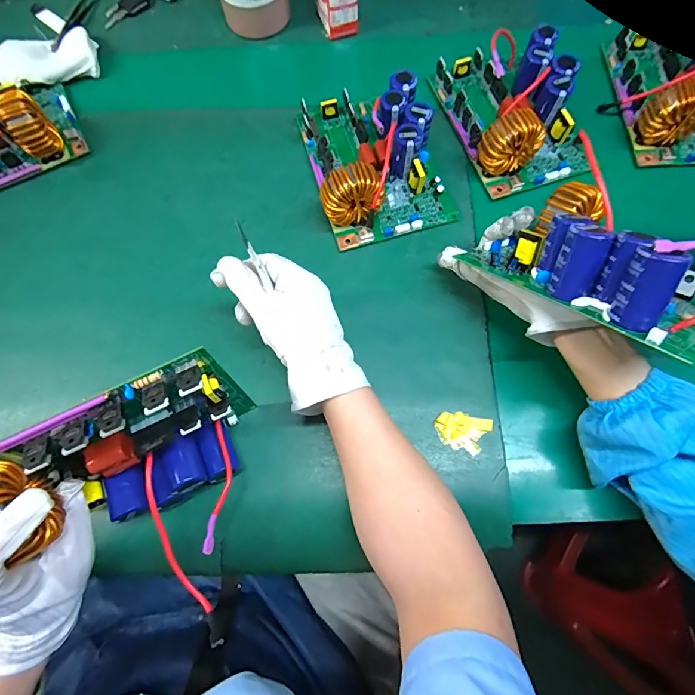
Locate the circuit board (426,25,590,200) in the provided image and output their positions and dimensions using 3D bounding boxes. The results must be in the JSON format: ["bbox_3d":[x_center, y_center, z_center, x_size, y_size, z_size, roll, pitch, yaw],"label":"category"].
[{"bbox_3d":[0.192,-0.282,0.469,0.131,0.061,0.194,-15,72,-3],"label":"circuit board"}]

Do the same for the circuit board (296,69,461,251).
[{"bbox_3d":[0.028,-0.218,0.453,0.136,0.067,0.184,-15,72,-3],"label":"circuit board"}]

